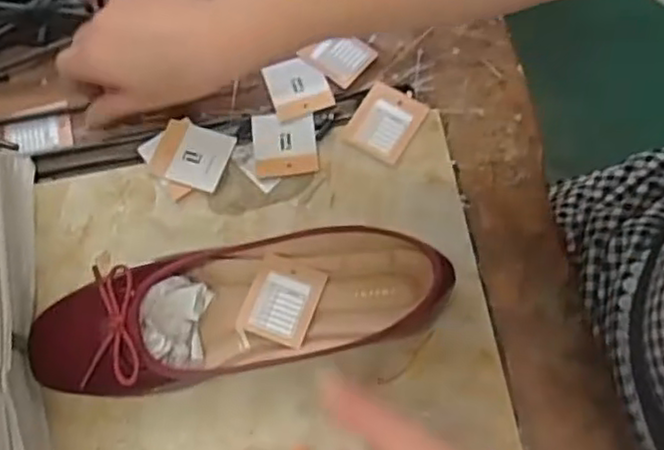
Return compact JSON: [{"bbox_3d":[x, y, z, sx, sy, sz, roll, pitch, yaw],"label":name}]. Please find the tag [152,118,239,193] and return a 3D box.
[{"bbox_3d":[-0.096,-0.049,0.472,0.049,0.004,0.044,17,75,7],"label":"tag"}]

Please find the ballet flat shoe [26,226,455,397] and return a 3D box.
[{"bbox_3d":[-0.055,0.049,0.420,0.254,0.050,0.079,-11,75,-1],"label":"ballet flat shoe"}]

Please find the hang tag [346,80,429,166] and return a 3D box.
[{"bbox_3d":[0.038,-0.072,0.475,0.042,0.004,0.050,29,81,12],"label":"hang tag"}]

